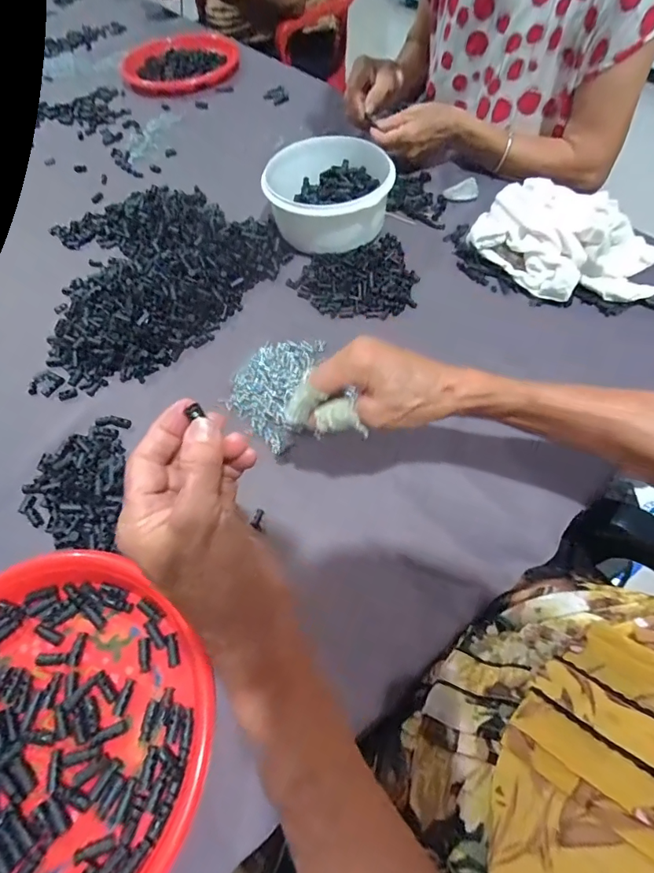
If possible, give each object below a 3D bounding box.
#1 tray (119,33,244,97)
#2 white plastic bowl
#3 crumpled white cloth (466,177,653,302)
[{"bbox_3d":[-0.282,-0.720,0.880,0.228,0.037,0.209,-19,61,-8],"label":"tray"},{"bbox_3d":[0.000,-0.312,0.591,0.161,0.068,0.157,1,60,4],"label":"white plastic bowl"},{"bbox_3d":[0.278,-0.227,0.529,0.211,0.064,0.141,12,61,10],"label":"crumpled white cloth"}]

